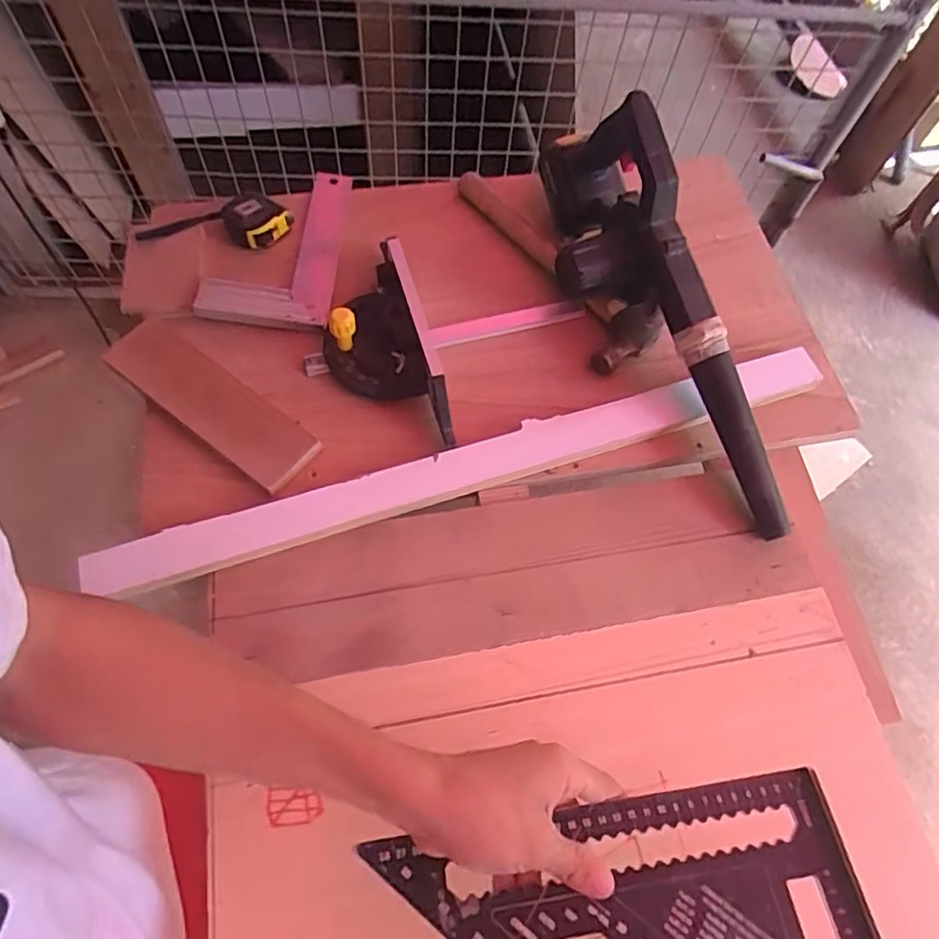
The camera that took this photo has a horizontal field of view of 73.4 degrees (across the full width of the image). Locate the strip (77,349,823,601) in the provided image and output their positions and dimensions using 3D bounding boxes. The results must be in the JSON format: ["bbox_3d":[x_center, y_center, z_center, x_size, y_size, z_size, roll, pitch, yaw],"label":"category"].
[{"bbox_3d":[0.017,-0.005,0.623,0.742,0.023,0.046,-17,67,-10],"label":"strip"}]

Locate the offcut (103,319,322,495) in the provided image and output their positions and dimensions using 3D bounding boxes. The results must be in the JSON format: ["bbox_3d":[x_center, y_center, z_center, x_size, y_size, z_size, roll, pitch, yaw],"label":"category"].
[{"bbox_3d":[-0.260,-0.070,0.639,0.239,0.025,0.071,36,69,13],"label":"offcut"}]

